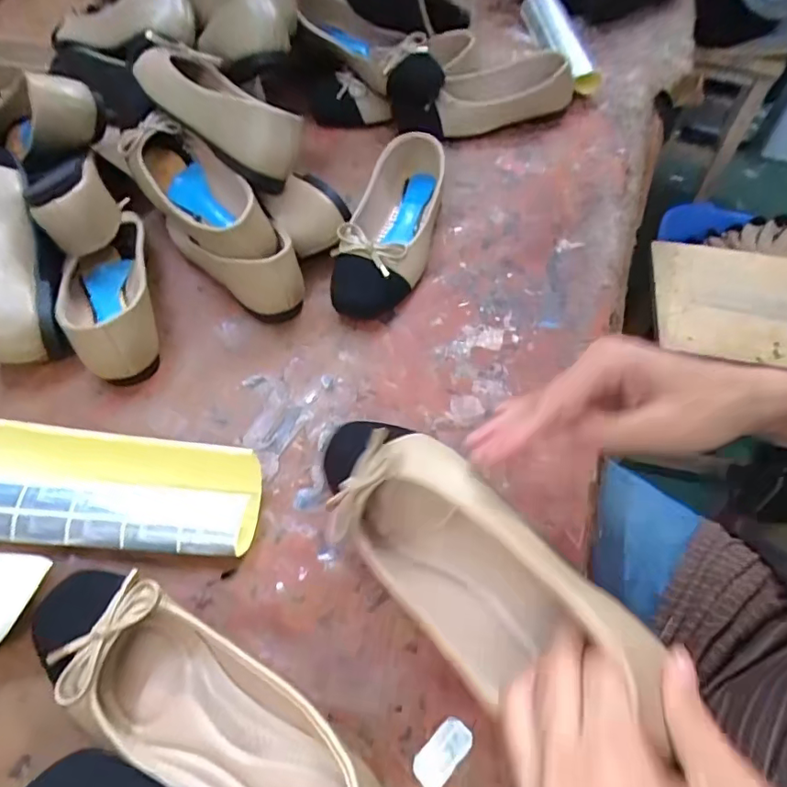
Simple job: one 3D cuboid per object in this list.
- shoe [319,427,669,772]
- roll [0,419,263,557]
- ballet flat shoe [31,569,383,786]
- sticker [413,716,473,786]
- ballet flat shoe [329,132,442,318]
[{"bbox_3d":[0.034,0.088,0.287,0.075,0.073,0.225,-37,40,-24],"label":"shoe"},{"bbox_3d":[-0.223,0.072,0.382,0.250,0.044,0.081,8,57,5],"label":"roll"},{"bbox_3d":[-0.102,0.188,0.293,0.212,0.058,0.079,27,60,17],"label":"ballet flat shoe"},{"bbox_3d":[0.030,0.215,0.311,0.021,0.004,0.039,40,65,23],"label":"sticker"},{"bbox_3d":[0.001,-0.185,0.542,0.079,0.067,0.232,11,57,8],"label":"ballet flat shoe"}]

